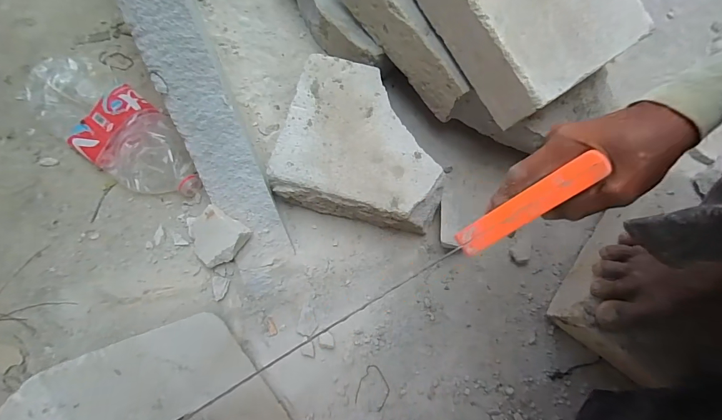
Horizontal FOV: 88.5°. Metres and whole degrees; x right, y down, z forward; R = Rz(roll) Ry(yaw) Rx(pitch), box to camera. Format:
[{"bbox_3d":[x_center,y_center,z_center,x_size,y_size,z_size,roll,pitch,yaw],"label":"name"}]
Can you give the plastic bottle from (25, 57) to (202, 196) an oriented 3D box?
[{"bbox_3d":[-0.356,-0.123,0.527,0.308,0.050,0.113,35,75,8],"label":"plastic bottle"}]

